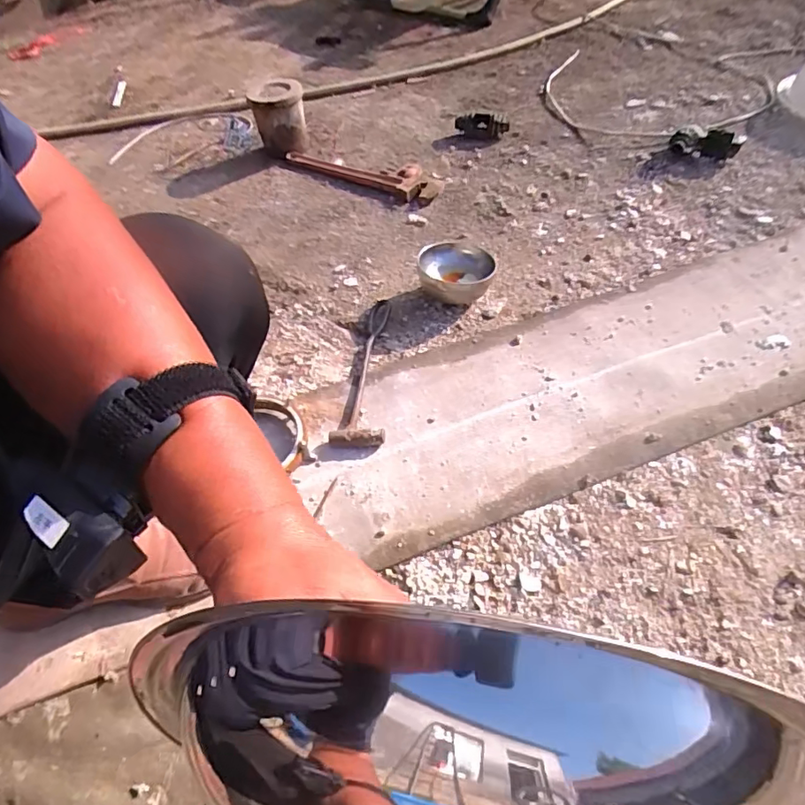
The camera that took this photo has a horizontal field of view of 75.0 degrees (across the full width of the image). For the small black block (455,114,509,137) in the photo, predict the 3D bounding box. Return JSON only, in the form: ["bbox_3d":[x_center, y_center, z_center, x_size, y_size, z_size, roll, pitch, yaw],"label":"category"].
[{"bbox_3d":[0.189,-0.652,1.245,0.144,0.035,0.069,28,81,31],"label":"small black block"}]

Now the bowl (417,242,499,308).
[{"bbox_3d":[0.091,-0.222,0.893,0.123,0.057,0.126,-3,51,4],"label":"bowl"}]

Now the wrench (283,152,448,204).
[{"bbox_3d":[-0.090,-0.532,1.205,0.447,0.051,0.084,28,57,27],"label":"wrench"}]

